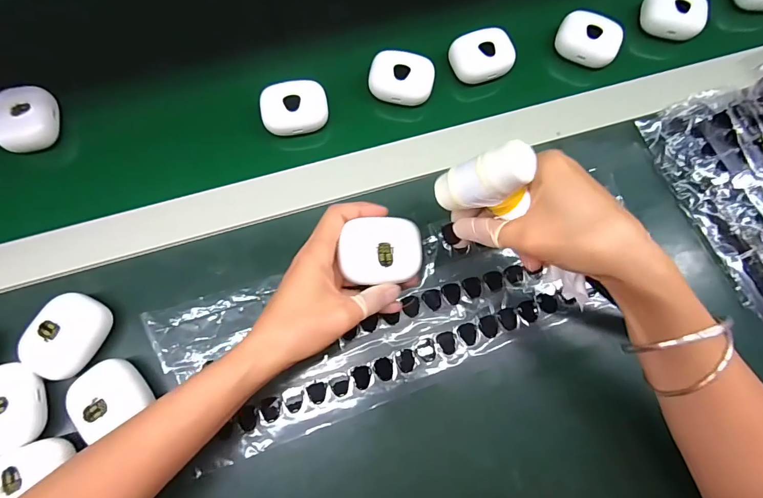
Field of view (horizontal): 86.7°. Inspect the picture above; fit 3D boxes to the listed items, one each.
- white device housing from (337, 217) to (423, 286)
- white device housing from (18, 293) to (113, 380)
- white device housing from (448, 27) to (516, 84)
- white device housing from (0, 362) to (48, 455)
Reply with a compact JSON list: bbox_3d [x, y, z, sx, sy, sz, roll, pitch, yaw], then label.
[{"bbox_3d":[-0.001,0.002,0.288,0.056,0.022,0.043,-7,86,-15],"label":"white device housing"},{"bbox_3d":[-0.231,0.065,0.301,0.043,0.026,0.058,25,74,6],"label":"white device housing"},{"bbox_3d":[0.096,-0.184,0.386,0.057,0.023,0.046,-18,94,2],"label":"white device housing"},{"bbox_3d":[-0.263,0.111,0.283,0.046,0.018,0.058,-20,74,-7],"label":"white device housing"}]

